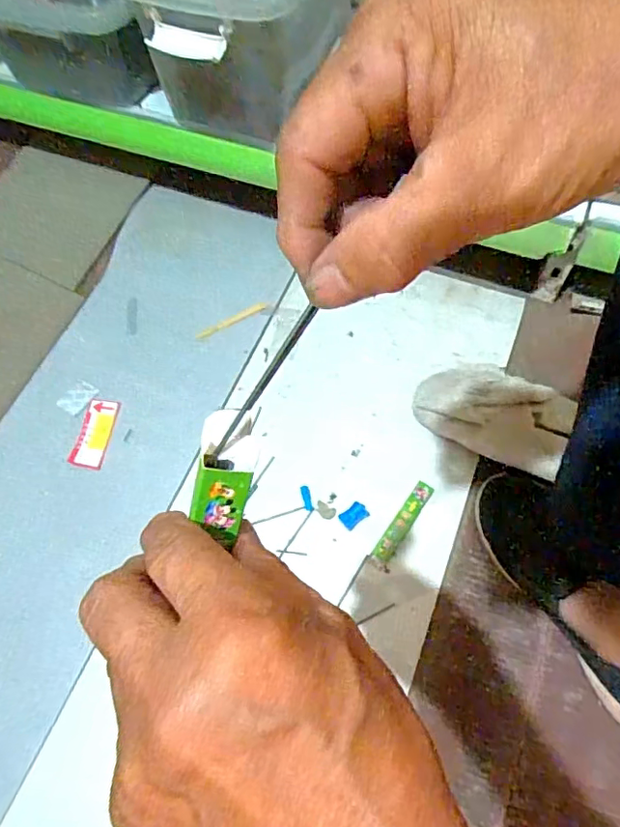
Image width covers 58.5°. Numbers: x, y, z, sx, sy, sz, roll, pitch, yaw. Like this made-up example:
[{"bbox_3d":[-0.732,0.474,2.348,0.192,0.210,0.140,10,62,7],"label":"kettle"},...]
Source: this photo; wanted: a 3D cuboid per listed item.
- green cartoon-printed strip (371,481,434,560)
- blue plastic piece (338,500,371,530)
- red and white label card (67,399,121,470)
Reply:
[{"bbox_3d":[0.103,0.117,0.607,0.020,0.009,0.098,33,71,16],"label":"green cartoon-printed strip"},{"bbox_3d":[0.049,0.114,0.616,0.030,0.004,0.021,-37,70,-13],"label":"blue plastic piece"},{"bbox_3d":[-0.262,0.023,0.676,0.038,0.004,0.089,12,63,-6],"label":"red and white label card"}]

